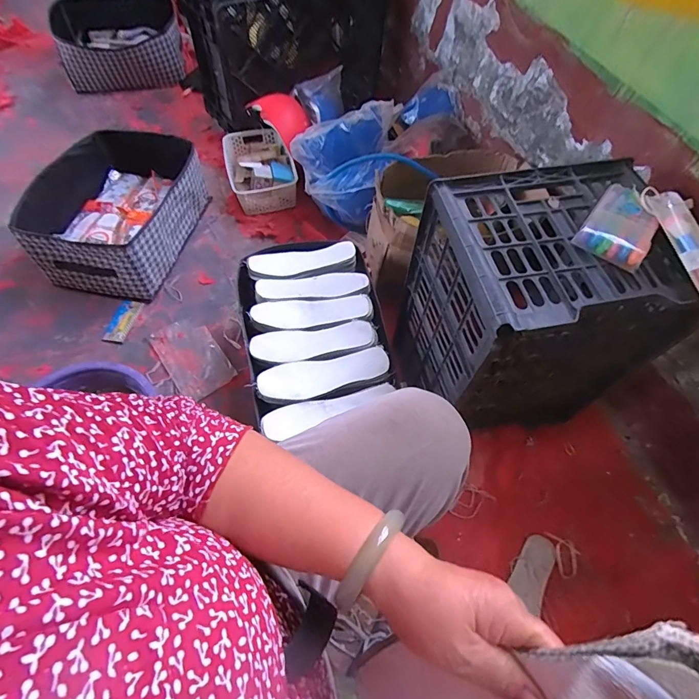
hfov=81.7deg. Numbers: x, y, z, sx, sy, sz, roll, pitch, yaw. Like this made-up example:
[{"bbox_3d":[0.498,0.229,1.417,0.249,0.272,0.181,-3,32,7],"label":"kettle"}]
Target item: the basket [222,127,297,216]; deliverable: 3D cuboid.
[{"bbox_3d":[-0.276,-0.564,1.249,0.197,0.118,0.302,-11,62,-8],"label":"basket"}]

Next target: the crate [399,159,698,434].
[{"bbox_3d":[0.297,-0.056,0.723,0.317,0.414,0.264,-9,62,-7],"label":"crate"}]

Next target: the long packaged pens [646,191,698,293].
[{"bbox_3d":[0.438,-0.123,0.512,0.043,0.026,0.190,-7,62,-6],"label":"long packaged pens"}]

